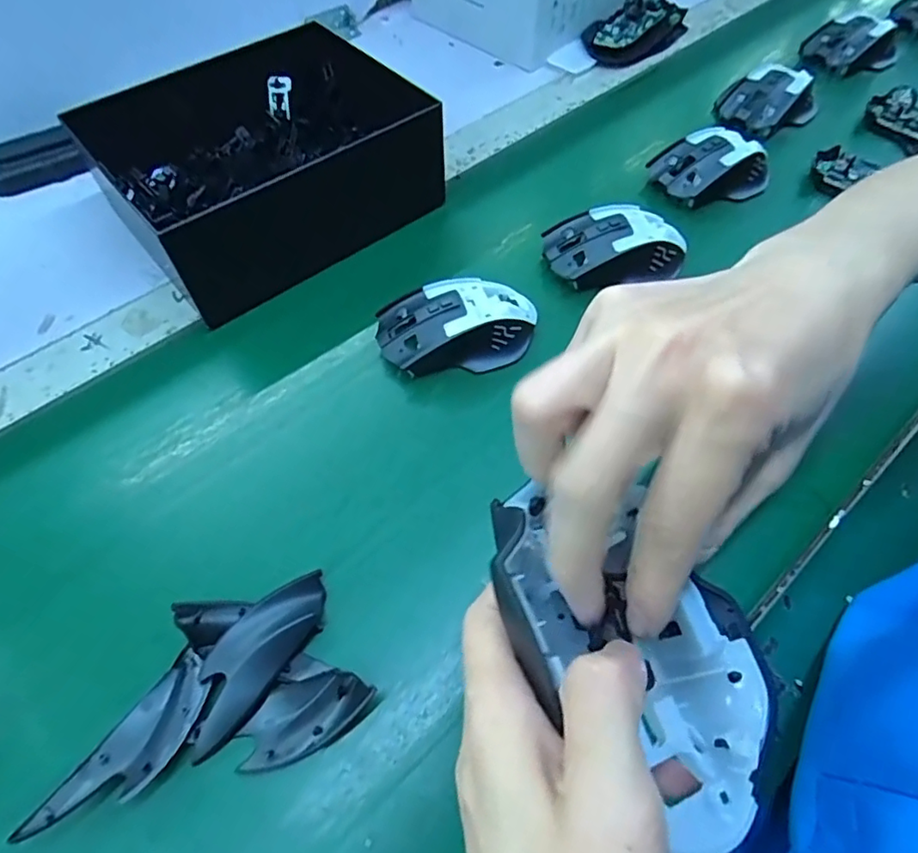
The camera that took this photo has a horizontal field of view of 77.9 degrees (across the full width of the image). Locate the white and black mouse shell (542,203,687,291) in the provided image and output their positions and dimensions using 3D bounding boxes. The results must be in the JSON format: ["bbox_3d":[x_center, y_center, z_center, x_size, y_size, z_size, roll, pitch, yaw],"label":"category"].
[{"bbox_3d":[0.123,-0.142,0.444,0.108,0.036,0.060,-2,58,-1],"label":"white and black mouse shell"}]

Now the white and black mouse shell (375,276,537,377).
[{"bbox_3d":[0.000,-0.072,0.405,0.112,0.041,0.061,-8,58,-5],"label":"white and black mouse shell"}]

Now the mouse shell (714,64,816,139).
[{"bbox_3d":[0.303,-0.326,0.560,0.108,0.038,0.071,-31,63,-17],"label":"mouse shell"}]

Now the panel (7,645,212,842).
[{"bbox_3d":[-0.153,0.150,0.267,0.033,0.024,0.087,28,62,17],"label":"panel"}]

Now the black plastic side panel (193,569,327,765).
[{"bbox_3d":[-0.106,0.117,0.294,0.035,0.012,0.095,29,63,17],"label":"black plastic side panel"}]

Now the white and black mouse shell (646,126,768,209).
[{"bbox_3d":[0.224,-0.228,0.501,0.101,0.041,0.054,-14,59,-8],"label":"white and black mouse shell"}]

